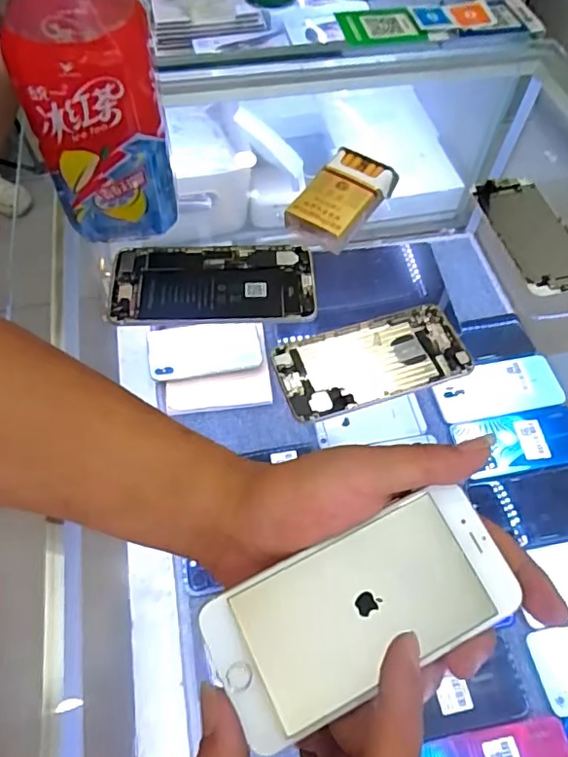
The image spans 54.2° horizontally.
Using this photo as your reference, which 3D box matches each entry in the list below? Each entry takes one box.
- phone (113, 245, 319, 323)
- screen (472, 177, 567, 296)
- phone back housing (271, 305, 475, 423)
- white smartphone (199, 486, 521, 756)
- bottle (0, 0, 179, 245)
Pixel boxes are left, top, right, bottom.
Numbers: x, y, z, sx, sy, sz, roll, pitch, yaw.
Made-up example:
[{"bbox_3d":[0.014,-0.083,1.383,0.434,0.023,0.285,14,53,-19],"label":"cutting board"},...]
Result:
[{"bbox_3d":[-0.056,-0.075,0.438,0.157,0.012,0.080,-5,58,-3],"label":"phone"},{"bbox_3d":[0.215,-0.126,0.478,0.063,0.010,0.131,-10,58,-7],"label":"screen"},{"bbox_3d":[0.064,-0.012,0.403,0.136,0.014,0.064,-17,59,-10],"label":"phone back housing"},{"bbox_3d":[0.035,0.101,0.245,0.132,0.014,0.061,-23,60,-11],"label":"white smartphone"},{"bbox_3d":[-0.132,-0.197,0.388,0.091,0.216,0.078,-7,58,-5],"label":"bottle"}]

